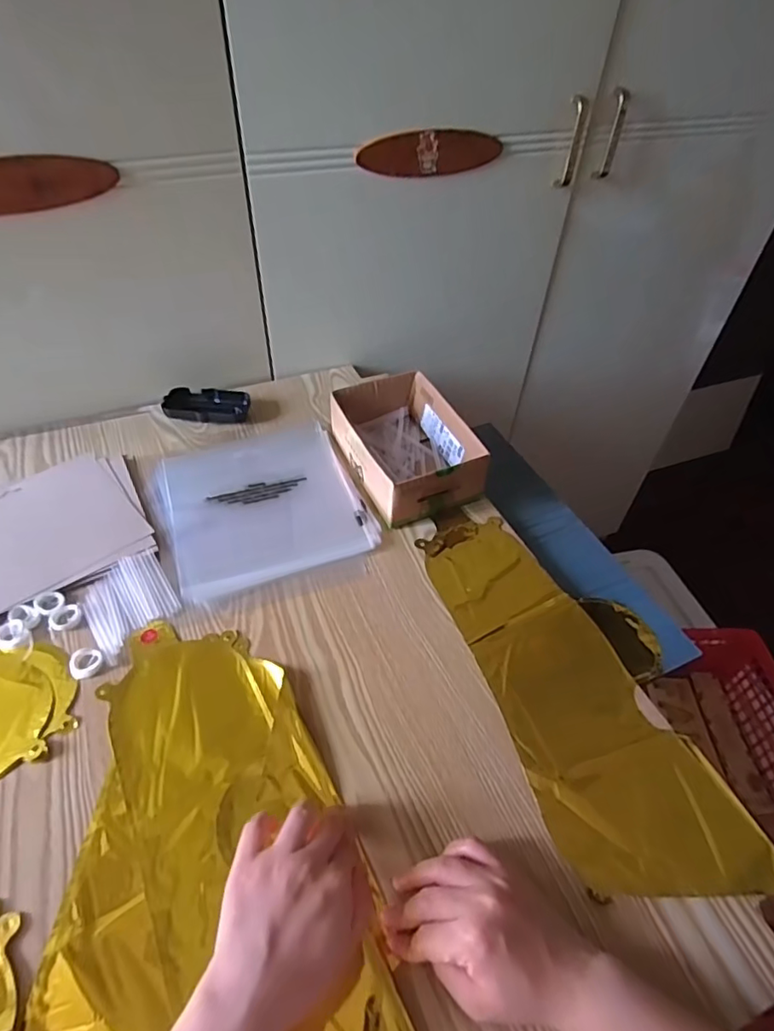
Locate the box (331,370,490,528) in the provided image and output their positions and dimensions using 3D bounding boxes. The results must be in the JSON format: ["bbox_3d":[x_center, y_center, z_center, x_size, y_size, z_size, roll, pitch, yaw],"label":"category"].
[{"bbox_3d":[0.020,-0.083,0.659,0.126,0.068,0.179,-18,51,-19],"label":"box"}]

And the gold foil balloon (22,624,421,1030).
[{"bbox_3d":[-0.140,0.267,0.385,0.243,0.019,0.424,-16,50,-17],"label":"gold foil balloon"}]

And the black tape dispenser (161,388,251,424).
[{"bbox_3d":[-0.238,-0.144,0.736,0.107,0.023,0.050,-3,47,-6],"label":"black tape dispenser"}]

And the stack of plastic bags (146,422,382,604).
[{"bbox_3d":[-0.143,-0.016,0.632,0.212,0.011,0.220,-16,50,-17],"label":"stack of plastic bags"}]

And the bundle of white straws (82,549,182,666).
[{"bbox_3d":[-0.246,0.083,0.533,0.076,0.007,0.101,-25,53,-24],"label":"bundle of white straws"}]

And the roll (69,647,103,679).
[{"bbox_3d":[-0.266,0.130,0.489,0.027,0.008,0.027,2,47,-2],"label":"roll"}]

